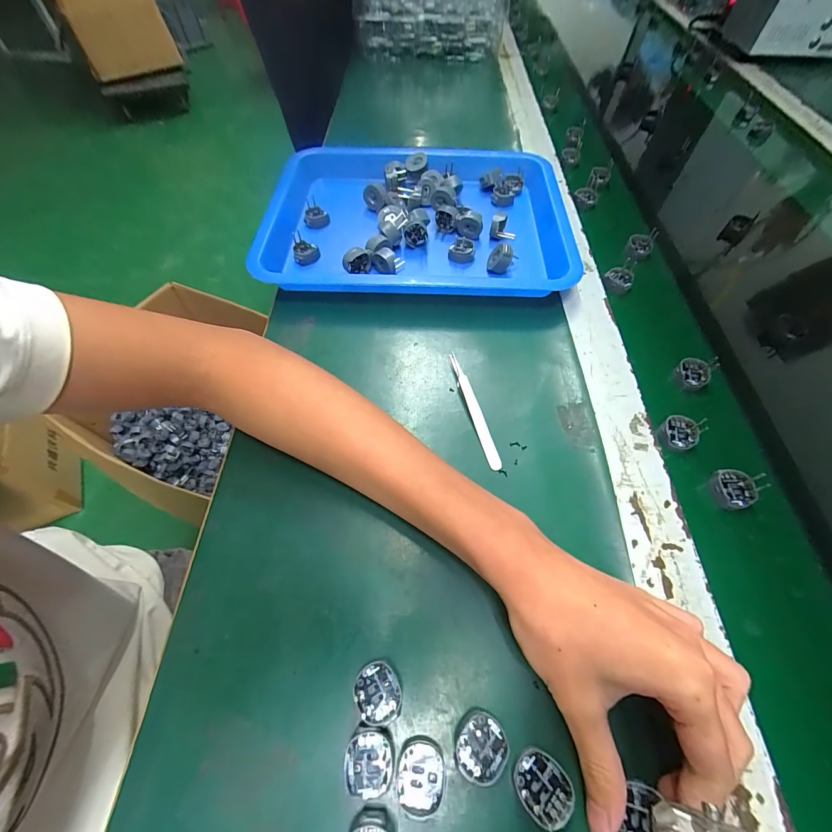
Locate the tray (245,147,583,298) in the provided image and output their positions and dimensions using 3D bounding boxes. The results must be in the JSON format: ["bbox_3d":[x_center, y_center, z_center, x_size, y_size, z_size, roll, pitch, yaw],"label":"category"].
[{"bbox_3d":[0.008,-0.226,0.417,0.322,0.037,0.252,2,59,1],"label":"tray"}]

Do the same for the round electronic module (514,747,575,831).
[{"bbox_3d":[0.065,0.188,0.185,0.029,0.005,0.026,25,62,14],"label":"round electronic module"}]

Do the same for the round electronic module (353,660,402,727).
[{"bbox_3d":[-0.021,0.156,0.206,0.026,0.013,0.027,0,59,0],"label":"round electronic module"}]

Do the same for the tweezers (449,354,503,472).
[{"bbox_3d":[0.046,-0.010,0.304,0.010,0.010,0.116,-14,60,-8],"label":"tweezers"}]

